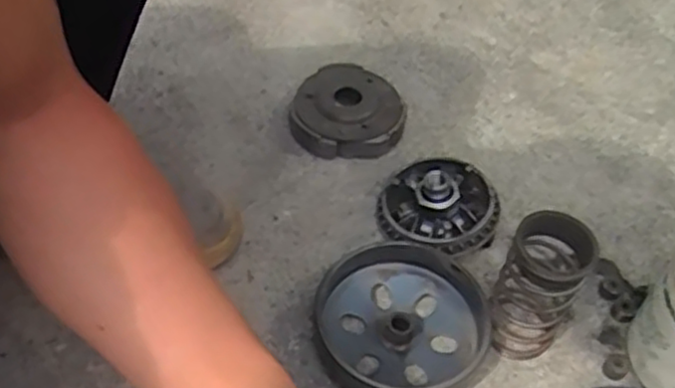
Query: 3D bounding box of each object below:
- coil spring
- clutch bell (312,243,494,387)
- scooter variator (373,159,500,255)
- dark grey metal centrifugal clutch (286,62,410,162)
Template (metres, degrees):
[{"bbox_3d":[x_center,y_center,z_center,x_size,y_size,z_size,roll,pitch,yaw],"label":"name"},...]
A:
[{"bbox_3d":[0.150,0.072,0.535,0.055,0.112,0.052,27,52,20],"label":"coil spring"},{"bbox_3d":[0.046,0.104,0.561,0.141,0.041,0.129,23,51,17],"label":"clutch bell"},{"bbox_3d":[0.090,0.007,0.629,0.103,0.044,0.101,11,48,7],"label":"scooter variator"},{"bbox_3d":[0.010,-0.086,0.708,0.112,0.033,0.108,-3,48,-6],"label":"dark grey metal centrifugal clutch"}]

